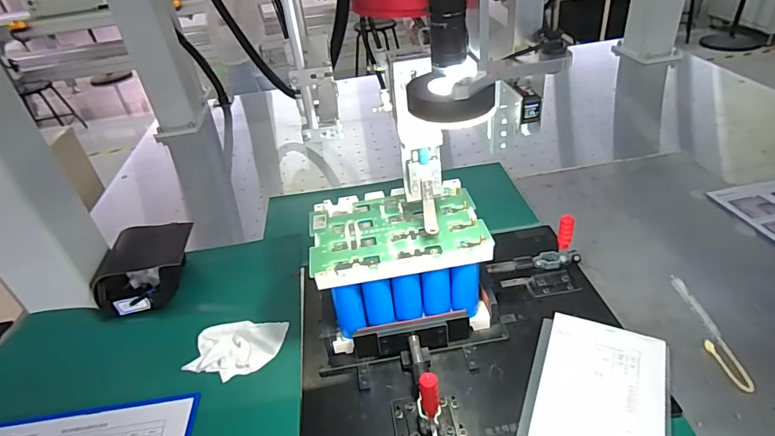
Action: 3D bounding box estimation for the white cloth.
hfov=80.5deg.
[{"bbox_3d":[-0.236,0.201,0.718,0.136,0.021,0.099,-4,36,5],"label":"white cloth"}]

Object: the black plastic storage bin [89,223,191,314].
[{"bbox_3d":[-0.437,0.102,0.833,0.141,0.093,0.179,-9,36,-2],"label":"black plastic storage bin"}]

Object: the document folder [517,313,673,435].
[{"bbox_3d":[0.272,0.231,0.594,0.167,0.009,0.236,9,40,25],"label":"document folder"}]

